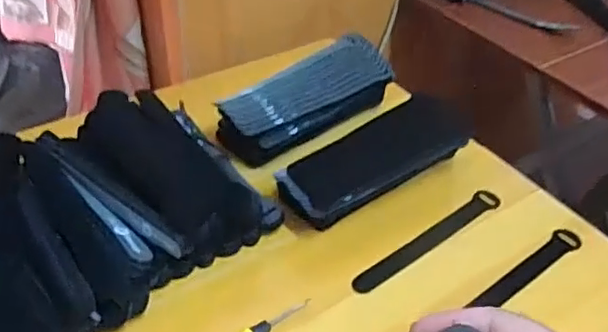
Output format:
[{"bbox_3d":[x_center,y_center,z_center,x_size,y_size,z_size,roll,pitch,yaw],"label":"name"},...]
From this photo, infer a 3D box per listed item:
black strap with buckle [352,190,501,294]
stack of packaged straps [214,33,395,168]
[{"bbox_3d":[0.121,0.070,0.587,0.192,0.010,0.024,-25,49,-29],"label":"black strap with buckle"},{"bbox_3d":[0.004,-0.072,0.670,0.202,0.078,0.076,-26,49,-30],"label":"stack of packaged straps"}]

